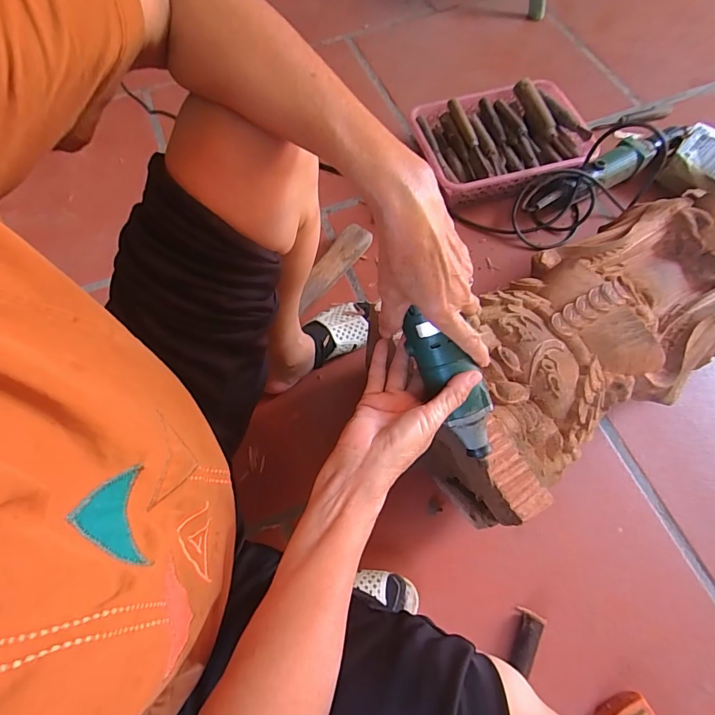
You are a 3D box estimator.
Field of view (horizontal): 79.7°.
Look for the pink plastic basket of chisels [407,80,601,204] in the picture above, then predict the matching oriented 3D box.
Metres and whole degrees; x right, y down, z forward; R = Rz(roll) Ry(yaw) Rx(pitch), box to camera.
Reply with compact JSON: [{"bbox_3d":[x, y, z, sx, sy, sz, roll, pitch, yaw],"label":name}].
[{"bbox_3d":[0.281,-0.426,0.848,0.301,0.078,0.234,-13,68,-4],"label":"pink plastic basket of chisels"}]

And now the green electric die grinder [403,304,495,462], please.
[{"bbox_3d":[0.087,0.028,0.402,0.040,0.052,0.165,-34,106,-12],"label":"green electric die grinder"}]

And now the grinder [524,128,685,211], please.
[{"bbox_3d":[0.486,-0.364,0.836,0.384,0.071,0.067,-33,71,-12],"label":"grinder"}]

